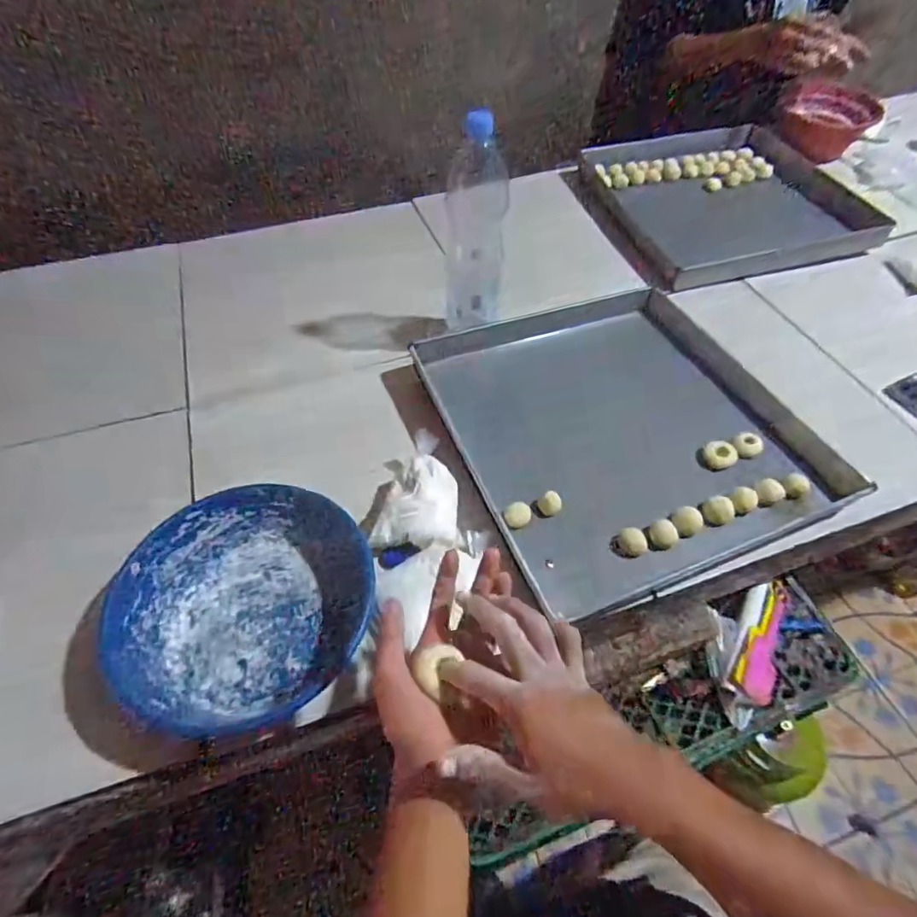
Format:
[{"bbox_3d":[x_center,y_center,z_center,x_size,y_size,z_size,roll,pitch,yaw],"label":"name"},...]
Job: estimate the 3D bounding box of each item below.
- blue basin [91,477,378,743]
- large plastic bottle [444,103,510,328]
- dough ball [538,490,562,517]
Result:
[{"bbox_3d":[-0.229,0.148,0.577,0.255,0.078,0.236,-1,53,1],"label":"blue basin"},{"bbox_3d":[0.023,-0.312,0.743,0.081,0.267,0.069,1,53,2],"label":"large plastic bottle"},{"bbox_3d":[0.116,0.057,0.681,0.026,0.019,0.027,-1,53,1],"label":"dough ball"}]

